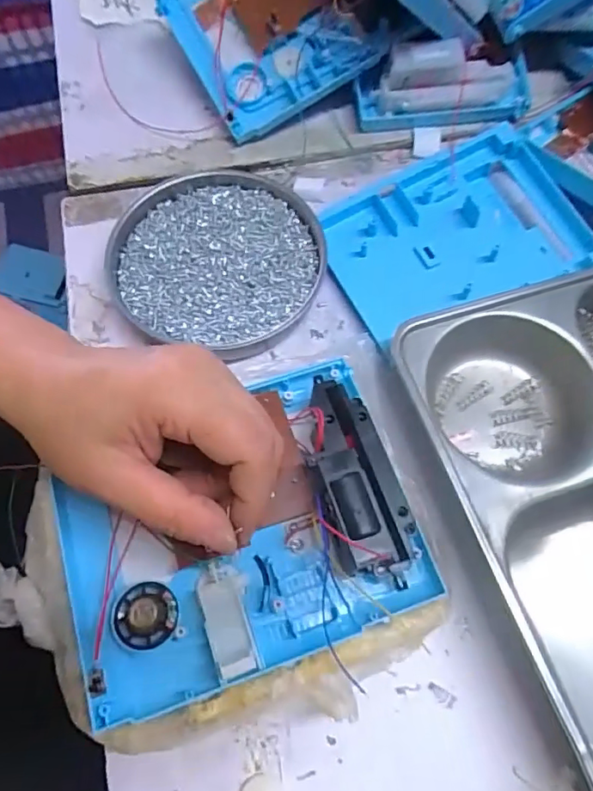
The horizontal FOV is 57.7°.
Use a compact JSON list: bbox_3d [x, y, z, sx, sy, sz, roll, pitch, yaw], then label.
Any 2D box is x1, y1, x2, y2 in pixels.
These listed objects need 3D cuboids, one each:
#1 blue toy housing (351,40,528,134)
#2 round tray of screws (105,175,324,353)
[{"bbox_3d":[0.111,-0.229,0.396,0.131,0.049,0.042,-4,68,-3],"label":"blue toy housing"},{"bbox_3d":[-0.054,-0.091,0.355,0.137,0.016,0.124,14,68,5],"label":"round tray of screws"}]

